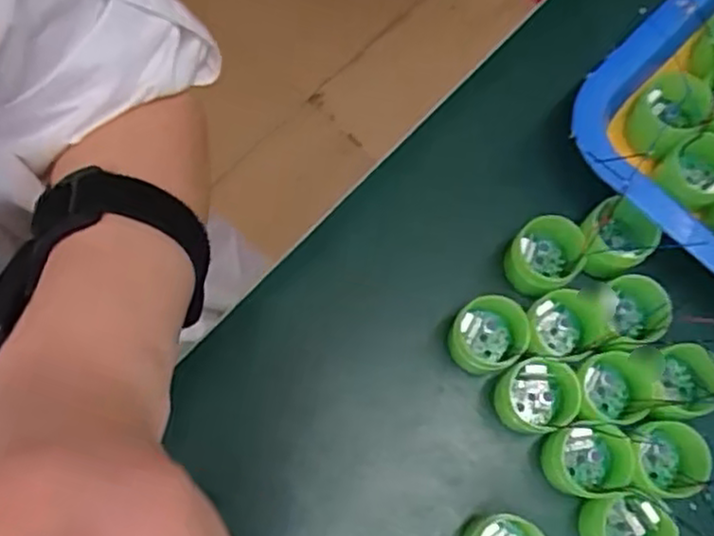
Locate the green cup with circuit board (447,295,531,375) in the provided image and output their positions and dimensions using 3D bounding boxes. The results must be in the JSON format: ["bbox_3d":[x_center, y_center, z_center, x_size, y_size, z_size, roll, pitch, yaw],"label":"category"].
[{"bbox_3d":[0.056,0.030,0.311,0.029,0.033,0.028,1,74,-2],"label":"green cup with circuit board"}]

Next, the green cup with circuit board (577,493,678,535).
[{"bbox_3d":[0.107,0.106,0.289,0.029,0.026,0.028,1,74,-2],"label":"green cup with circuit board"}]

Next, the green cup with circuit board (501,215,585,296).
[{"bbox_3d":[0.081,-0.004,0.317,0.030,0.030,0.028,1,74,-2],"label":"green cup with circuit board"}]

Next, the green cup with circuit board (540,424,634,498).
[{"bbox_3d":[0.094,0.080,0.298,0.031,0.025,0.027,-6,74,-4],"label":"green cup with circuit board"}]

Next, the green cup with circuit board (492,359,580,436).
[{"bbox_3d":[0.075,0.055,0.305,0.029,0.029,0.027,1,74,-2],"label":"green cup with circuit board"}]

